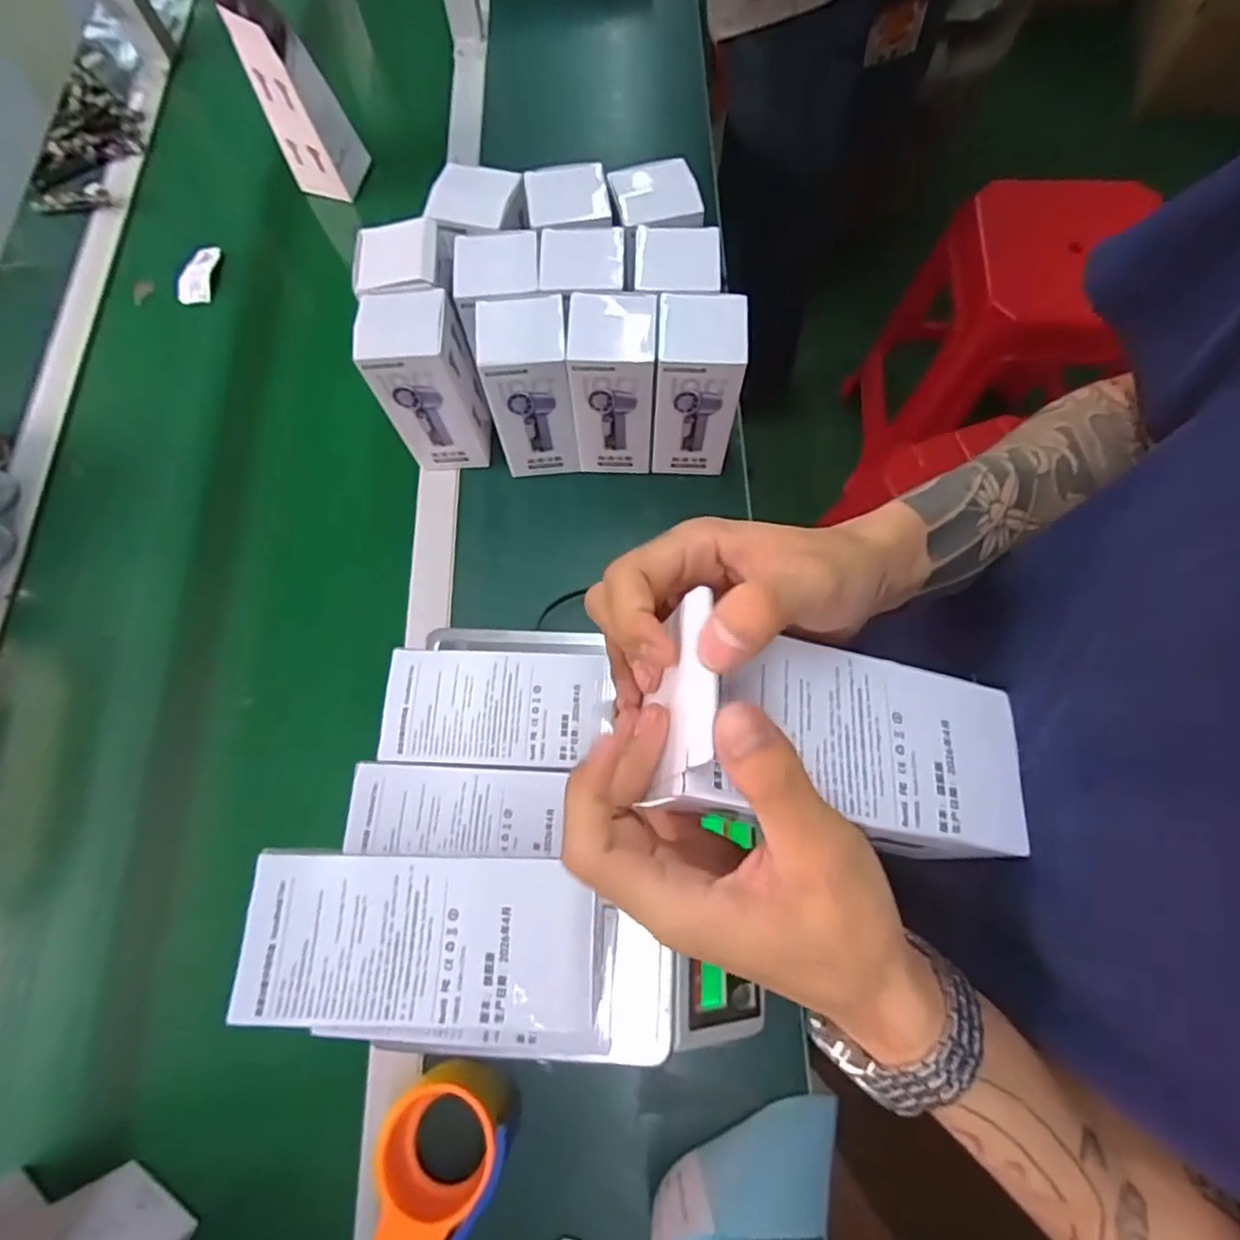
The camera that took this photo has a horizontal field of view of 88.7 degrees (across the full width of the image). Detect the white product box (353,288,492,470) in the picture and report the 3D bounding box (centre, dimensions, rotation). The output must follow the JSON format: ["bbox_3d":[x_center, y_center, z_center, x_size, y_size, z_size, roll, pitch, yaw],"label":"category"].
[{"bbox_3d":[-0.172,-0.217,0.588,0.082,0.154,0.075,-2,71,2],"label":"white product box"}]

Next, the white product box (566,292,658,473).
[{"bbox_3d":[-0.005,-0.214,0.590,0.074,0.155,0.078,1,71,3],"label":"white product box"}]

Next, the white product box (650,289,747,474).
[{"bbox_3d":[0.071,-0.215,0.586,0.075,0.164,0.079,4,71,4],"label":"white product box"}]

